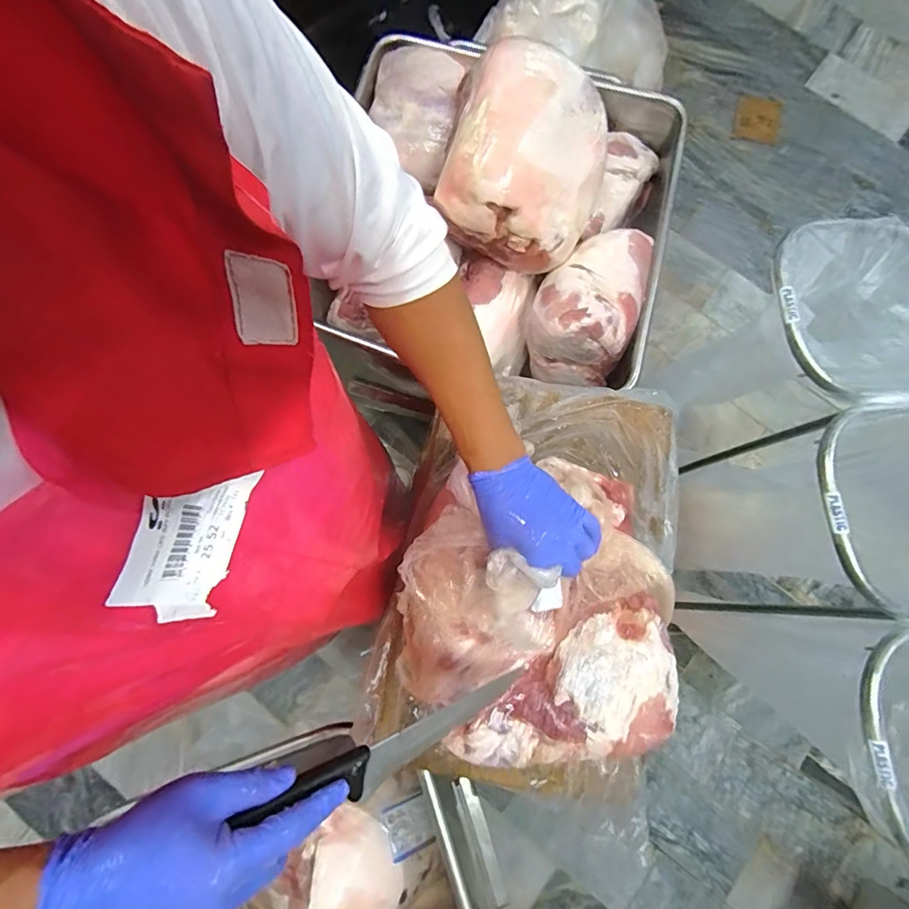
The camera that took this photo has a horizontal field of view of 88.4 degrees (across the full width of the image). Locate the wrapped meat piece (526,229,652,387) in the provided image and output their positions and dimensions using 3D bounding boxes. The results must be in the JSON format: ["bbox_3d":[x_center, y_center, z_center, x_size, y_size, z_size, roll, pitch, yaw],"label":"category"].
[{"bbox_3d":[0.252,-0.295,0.903,0.185,0.170,0.251,15,80,2],"label":"wrapped meat piece"}]

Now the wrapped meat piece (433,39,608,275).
[{"bbox_3d":[0.127,-0.502,0.823,0.260,0.210,0.285,19,80,2],"label":"wrapped meat piece"}]

